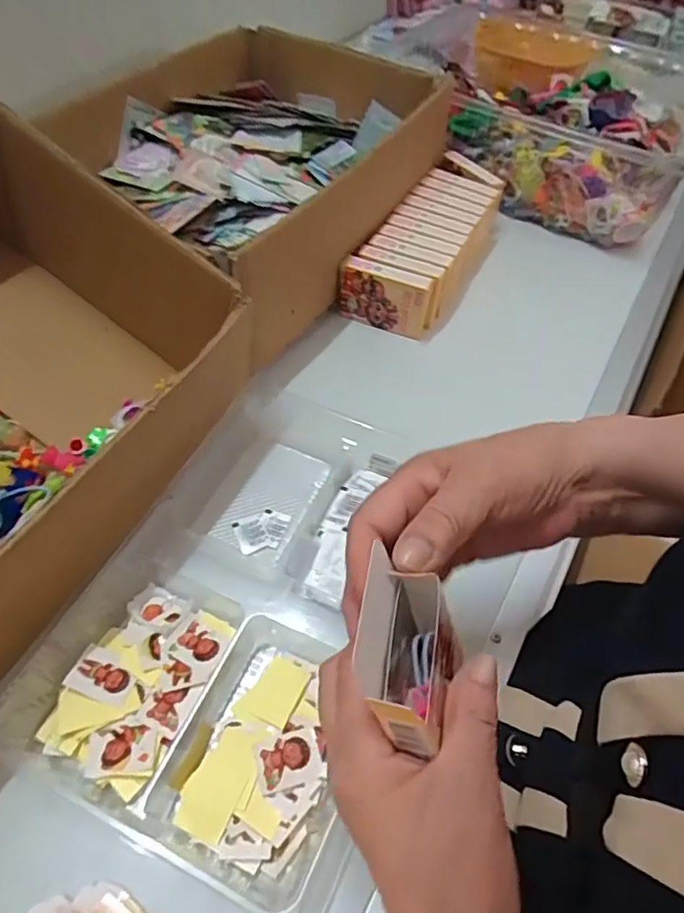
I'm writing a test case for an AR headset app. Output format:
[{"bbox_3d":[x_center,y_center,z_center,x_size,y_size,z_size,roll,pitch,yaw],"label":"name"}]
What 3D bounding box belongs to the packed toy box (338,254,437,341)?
[{"bbox_3d":[0.046,-0.166,0.583,0.098,0.066,0.027,17,54,8],"label":"packed toy box"}]

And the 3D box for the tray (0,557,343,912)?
[{"bbox_3d":[-0.090,0.154,0.345,0.200,0.037,0.143,23,56,13],"label":"tray"}]

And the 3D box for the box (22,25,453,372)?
[{"bbox_3d":[-0.098,-0.335,0.627,0.341,0.128,0.423,32,58,18],"label":"box"}]

